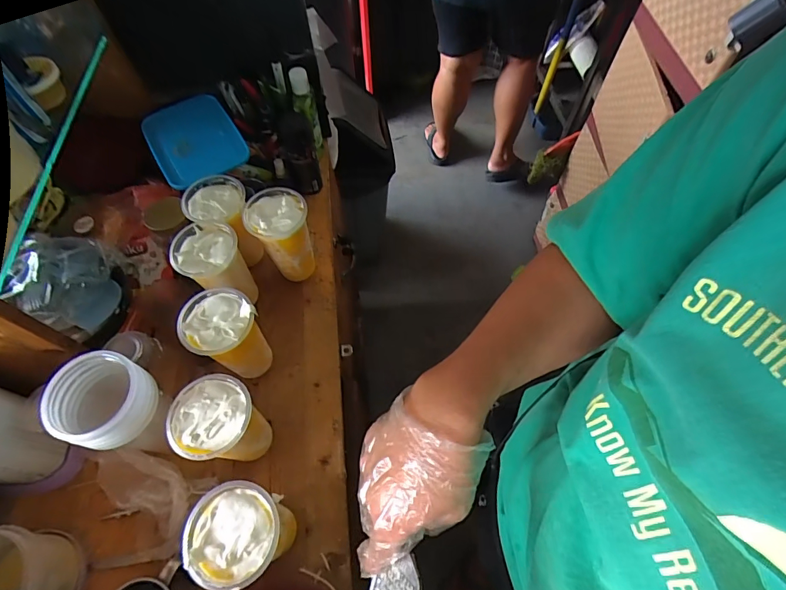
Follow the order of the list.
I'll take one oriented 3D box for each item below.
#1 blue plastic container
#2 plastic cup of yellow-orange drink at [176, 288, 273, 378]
[{"bbox_3d":[-0.339,-0.262,0.713,0.142,0.032,0.188,-31,66,-16],"label":"blue plastic container"},{"bbox_3d":[-0.218,0.060,0.560,0.083,0.126,0.083,0,61,-1],"label":"plastic cup of yellow-orange drink"}]

